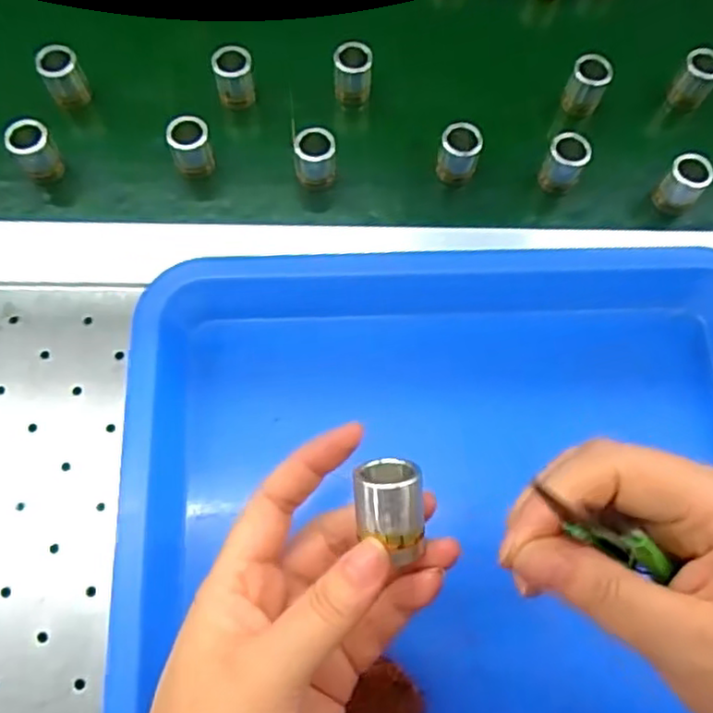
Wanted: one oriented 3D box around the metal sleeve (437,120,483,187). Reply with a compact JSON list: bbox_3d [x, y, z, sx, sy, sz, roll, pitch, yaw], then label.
[{"bbox_3d":[0.061,-0.120,0.392,0.023,0.037,0.020,8,70,1],"label":"metal sleeve"}]

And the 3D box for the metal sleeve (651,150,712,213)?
[{"bbox_3d":[0.192,-0.101,0.388,0.023,0.038,0.019,42,74,12],"label":"metal sleeve"}]

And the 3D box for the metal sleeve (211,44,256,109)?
[{"bbox_3d":[-0.075,-0.172,0.408,0.023,0.034,0.022,-8,71,-4],"label":"metal sleeve"}]

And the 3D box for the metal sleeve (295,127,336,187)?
[{"bbox_3d":[-0.024,-0.116,0.389,0.023,0.038,0.020,-6,70,-4],"label":"metal sleeve"}]

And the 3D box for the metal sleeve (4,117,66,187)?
[{"bbox_3d":[-0.186,-0.119,0.382,0.022,0.035,0.020,0,70,-1],"label":"metal sleeve"}]

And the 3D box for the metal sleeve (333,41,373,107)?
[{"bbox_3d":[-0.002,-0.176,0.410,0.023,0.037,0.021,-1,70,-2],"label":"metal sleeve"}]

